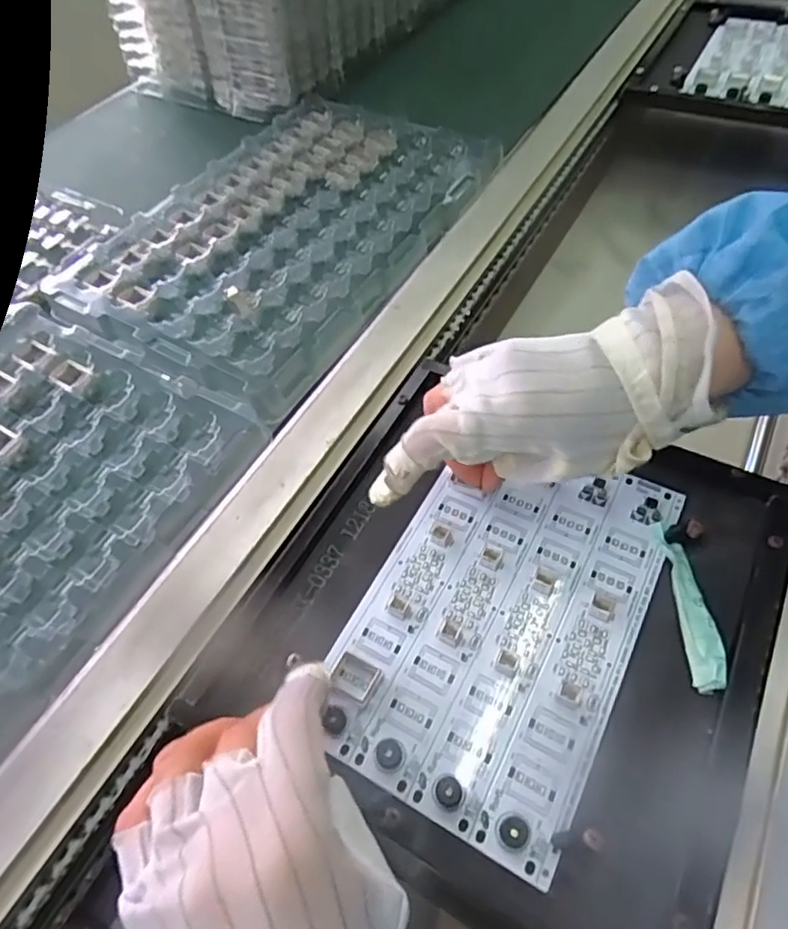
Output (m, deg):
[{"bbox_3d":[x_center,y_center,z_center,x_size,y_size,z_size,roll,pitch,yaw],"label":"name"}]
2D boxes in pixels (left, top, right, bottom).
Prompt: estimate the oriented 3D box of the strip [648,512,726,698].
[{"bbox_3d":[0.147,0.065,0.297,0.016,0.004,0.093,-17,46,24],"label":"strip"}]

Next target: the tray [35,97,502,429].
[{"bbox_3d":[-0.086,-0.193,0.470,0.219,0.015,0.328,25,61,15],"label":"tray"}]

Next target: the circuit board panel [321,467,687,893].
[{"bbox_3d":[0.056,0.073,0.307,0.125,0.011,0.200,25,61,15],"label":"circuit board panel"}]

